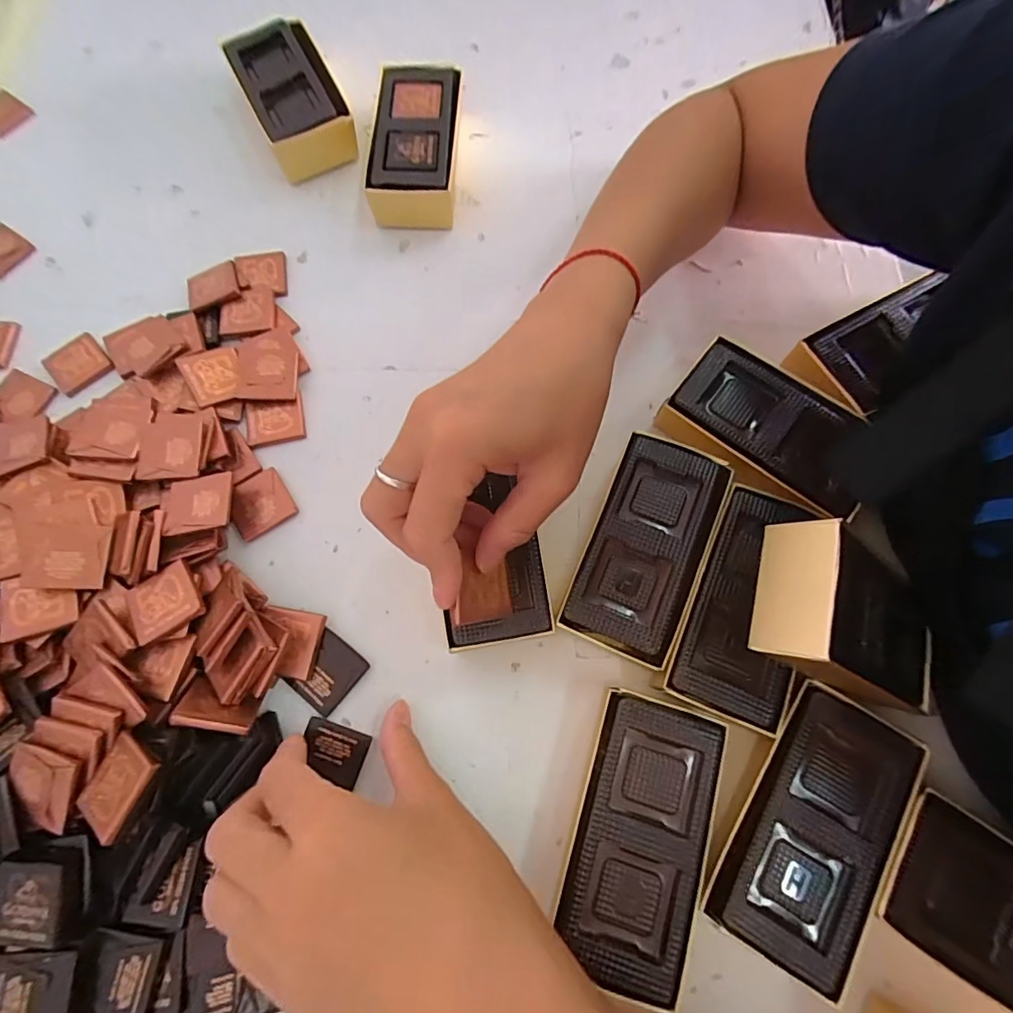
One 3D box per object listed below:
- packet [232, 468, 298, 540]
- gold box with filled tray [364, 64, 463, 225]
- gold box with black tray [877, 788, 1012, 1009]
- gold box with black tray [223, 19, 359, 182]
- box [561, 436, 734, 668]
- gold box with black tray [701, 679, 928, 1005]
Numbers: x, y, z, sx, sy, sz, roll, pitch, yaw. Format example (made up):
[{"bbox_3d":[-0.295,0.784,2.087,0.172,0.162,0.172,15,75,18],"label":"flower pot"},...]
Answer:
[{"bbox_3d":[-0.144,-0.003,0.296,0.033,0.005,0.036,-32,75,-9],"label":"packet"},{"bbox_3d":[-0.062,-0.249,0.352,0.055,0.037,0.111,1,73,1],"label":"gold box with filled tray"},{"bbox_3d":[0.220,0.184,0.225,0.117,0.032,0.058,32,76,10],"label":"gold box with black tray"},{"bbox_3d":[-0.153,-0.293,0.366,0.059,0.036,0.120,-26,74,-7],"label":"gold box with black tray"},{"bbox_3d":[0.073,0.023,0.275,0.056,0.034,0.113,23,74,7],"label":"box"},{"bbox_3d":[0.139,0.145,0.237,0.061,0.033,0.111,31,75,9],"label":"gold box with black tray"}]

